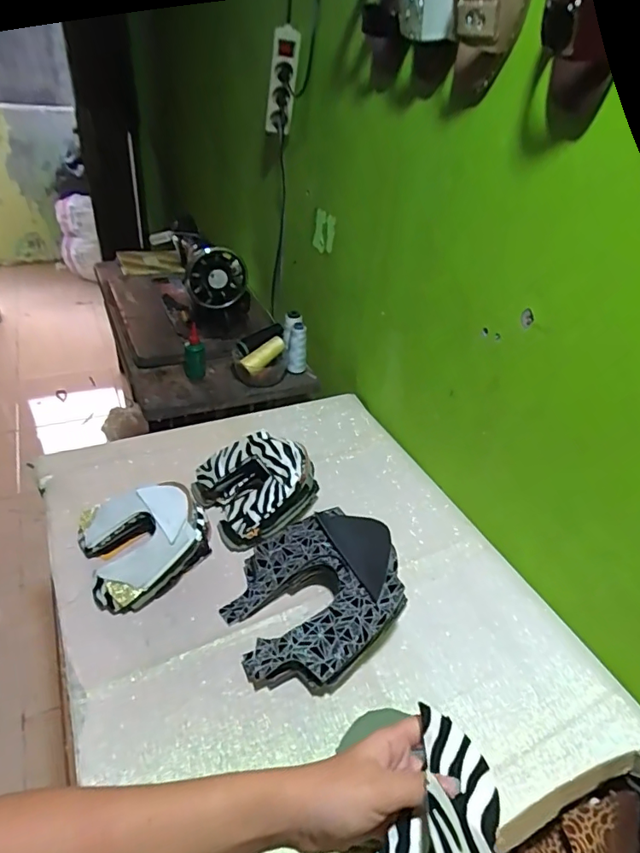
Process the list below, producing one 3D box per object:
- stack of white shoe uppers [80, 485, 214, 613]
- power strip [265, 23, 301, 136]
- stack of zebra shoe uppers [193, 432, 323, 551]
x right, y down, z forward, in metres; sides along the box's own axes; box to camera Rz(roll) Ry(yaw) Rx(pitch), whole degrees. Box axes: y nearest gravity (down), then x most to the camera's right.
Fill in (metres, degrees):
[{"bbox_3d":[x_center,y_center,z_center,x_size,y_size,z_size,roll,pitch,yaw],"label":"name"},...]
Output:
[{"bbox_3d":[-0.237,0.153,0.694,0.167,0.074,0.163,-16,41,-28],"label":"stack of white shoe uppers"},{"bbox_3d":[-0.075,-0.675,0.997,0.055,0.217,0.058,-5,64,-14],"label":"power strip"},{"bbox_3d":[-0.092,0.089,0.783,0.172,0.092,0.182,-20,43,-32],"label":"stack of zebra shoe uppers"}]

